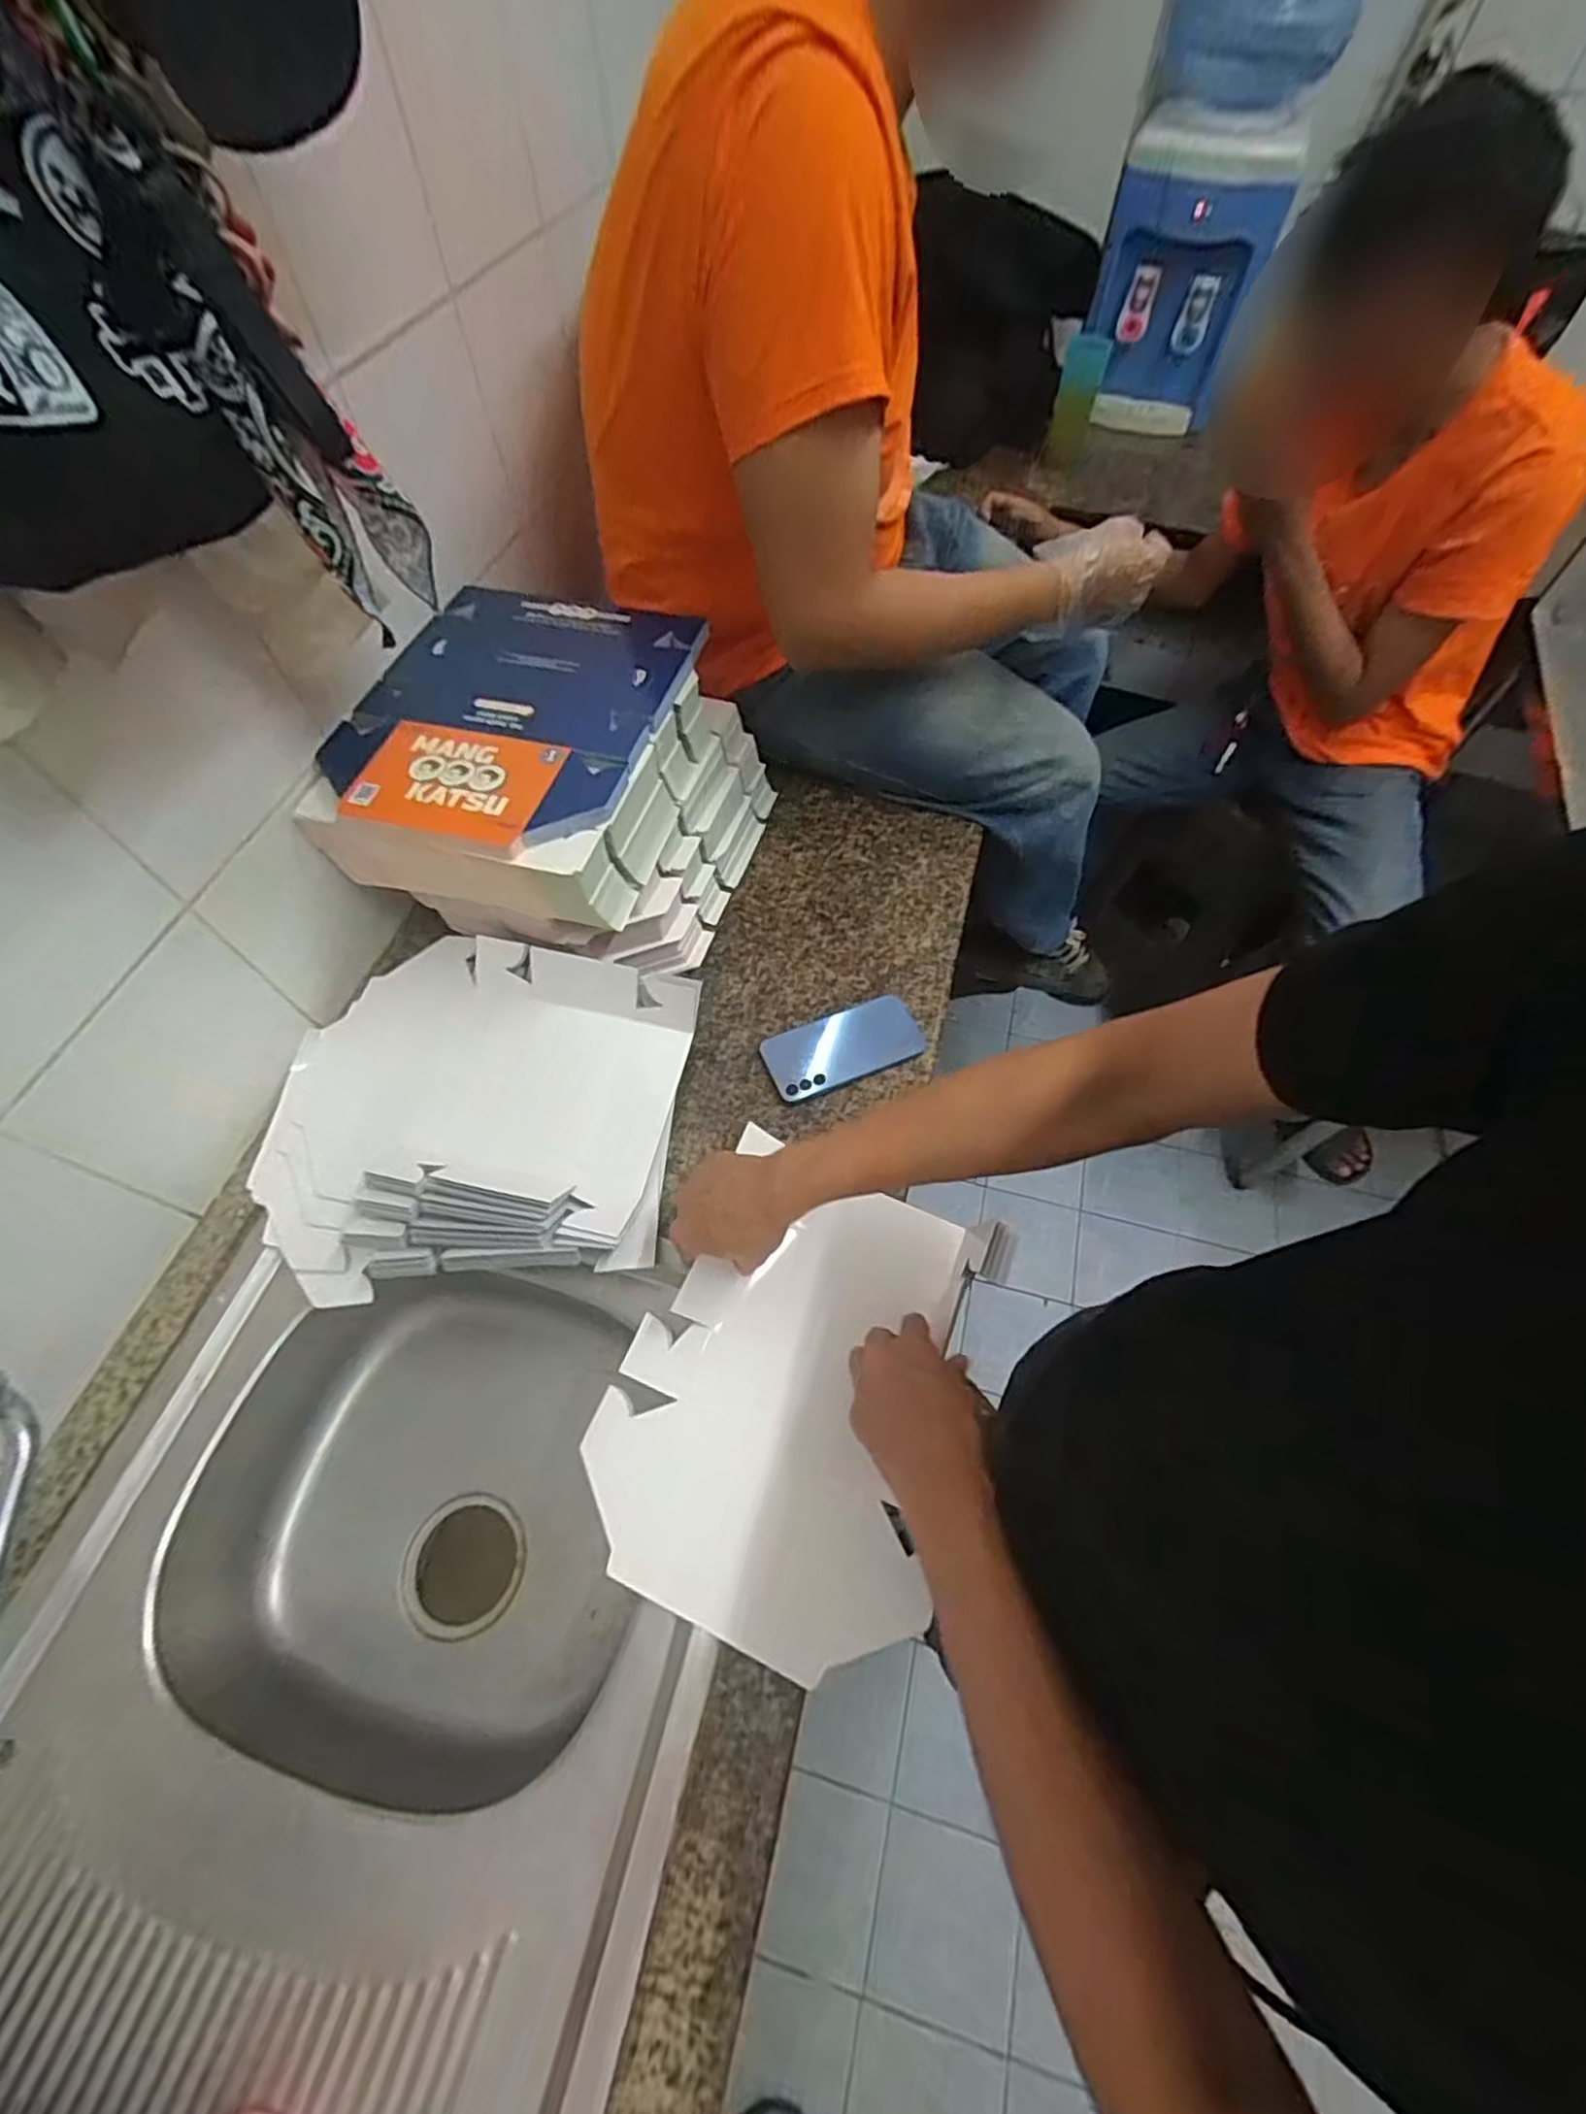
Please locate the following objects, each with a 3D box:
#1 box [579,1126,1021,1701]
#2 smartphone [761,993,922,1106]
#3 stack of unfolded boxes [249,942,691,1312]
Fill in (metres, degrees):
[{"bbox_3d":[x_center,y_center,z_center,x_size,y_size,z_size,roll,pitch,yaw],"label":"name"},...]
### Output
[{"bbox_3d":[0.003,0.256,0.582,0.260,0.033,0.341,20,62,11],"label":"box"},{"bbox_3d":[0.053,-0.012,0.748,0.163,0.009,0.077,-23,63,-13],"label":"smartphone"},{"bbox_3d":[-0.296,0.045,0.677,0.370,0.076,0.328,6,61,3],"label":"stack of unfolded boxes"}]

